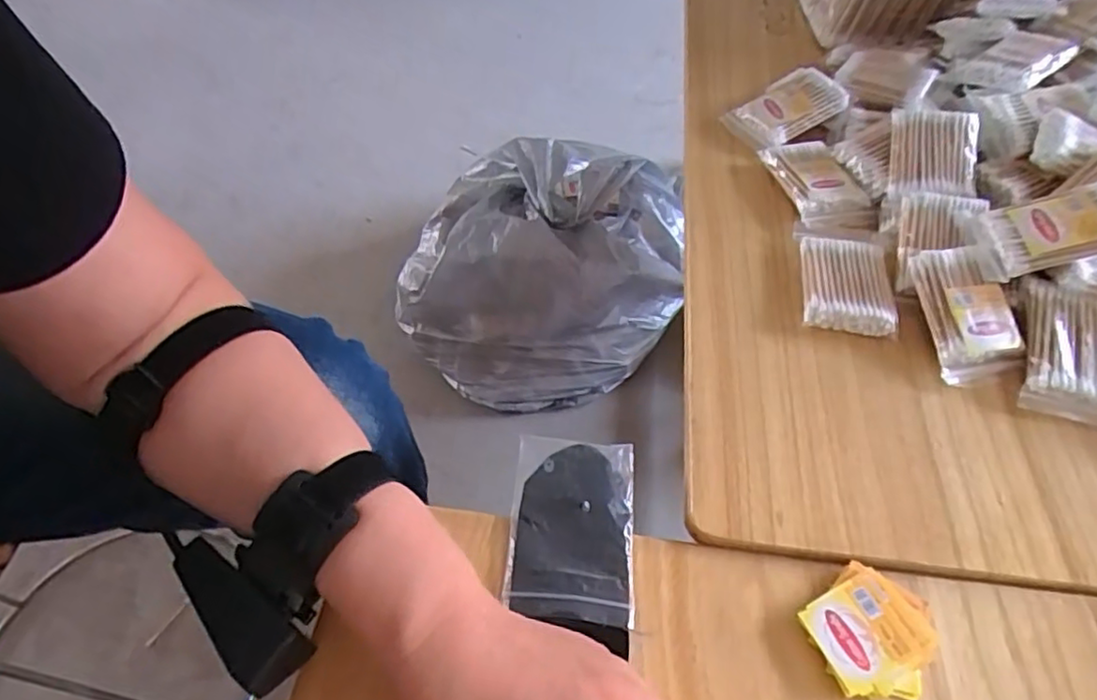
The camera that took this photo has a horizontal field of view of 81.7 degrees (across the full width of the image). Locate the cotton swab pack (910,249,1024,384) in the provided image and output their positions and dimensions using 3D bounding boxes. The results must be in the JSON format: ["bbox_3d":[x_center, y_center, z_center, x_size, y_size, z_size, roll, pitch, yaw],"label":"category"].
[{"bbox_3d":[0.266,-0.024,0.403,0.054,0.012,0.089,-7,73,1],"label":"cotton swab pack"}]

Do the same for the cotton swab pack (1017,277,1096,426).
[{"bbox_3d":[0.325,0.003,0.389,0.063,0.020,0.085,14,72,10],"label":"cotton swab pack"}]

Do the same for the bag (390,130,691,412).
[{"bbox_3d":[-0.011,-0.125,0.977,0.444,0.236,0.365,11,55,9],"label":"bag"}]

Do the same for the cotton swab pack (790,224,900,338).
[{"bbox_3d":[0.206,-0.054,0.439,0.062,0.019,0.095,9,54,7],"label":"cotton swab pack"}]

